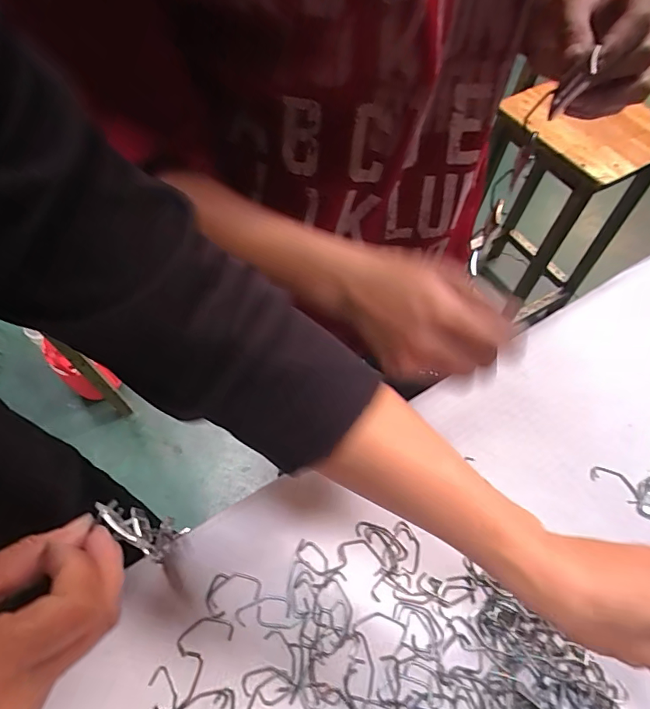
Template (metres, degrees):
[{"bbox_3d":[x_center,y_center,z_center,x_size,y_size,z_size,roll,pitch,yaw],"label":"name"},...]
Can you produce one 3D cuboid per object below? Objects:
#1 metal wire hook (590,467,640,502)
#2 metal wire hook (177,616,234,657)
[{"bbox_3d":[0.256,0.112,0.403,0.041,0.004,0.017,27,64,15],"label":"metal wire hook"},{"bbox_3d":[-0.090,0.209,0.343,0.041,0.004,0.020,-16,61,-8],"label":"metal wire hook"}]

